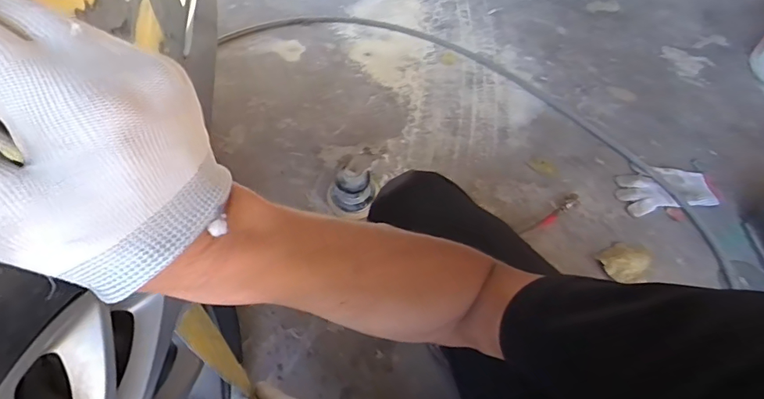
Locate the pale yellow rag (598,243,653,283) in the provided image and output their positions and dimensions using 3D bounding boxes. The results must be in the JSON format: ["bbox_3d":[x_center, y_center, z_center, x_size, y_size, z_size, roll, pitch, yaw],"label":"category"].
[{"bbox_3d":[0.492,0.125,0.925,0.093,0.027,0.086,2,58,-3],"label":"pale yellow rag"}]

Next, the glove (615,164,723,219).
[{"bbox_3d":[0.636,-0.024,1.042,0.219,0.036,0.125,-4,58,-6],"label":"glove"}]

